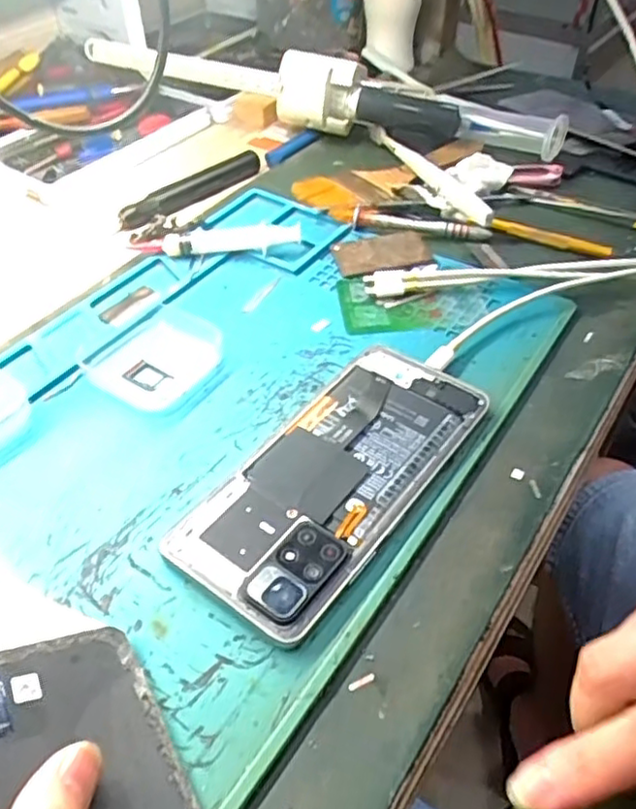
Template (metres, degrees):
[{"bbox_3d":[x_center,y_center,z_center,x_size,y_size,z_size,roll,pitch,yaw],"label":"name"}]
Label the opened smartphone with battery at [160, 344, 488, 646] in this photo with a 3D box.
[{"bbox_3d":[0.010,0.030,0.303,0.074,0.011,0.159,29,52,26],"label":"opened smartphone with battery"}]

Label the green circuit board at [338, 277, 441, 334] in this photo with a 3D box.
[{"bbox_3d":[0.042,-0.062,0.398,0.056,0.005,0.052,-5,46,-4],"label":"green circuit board"}]

